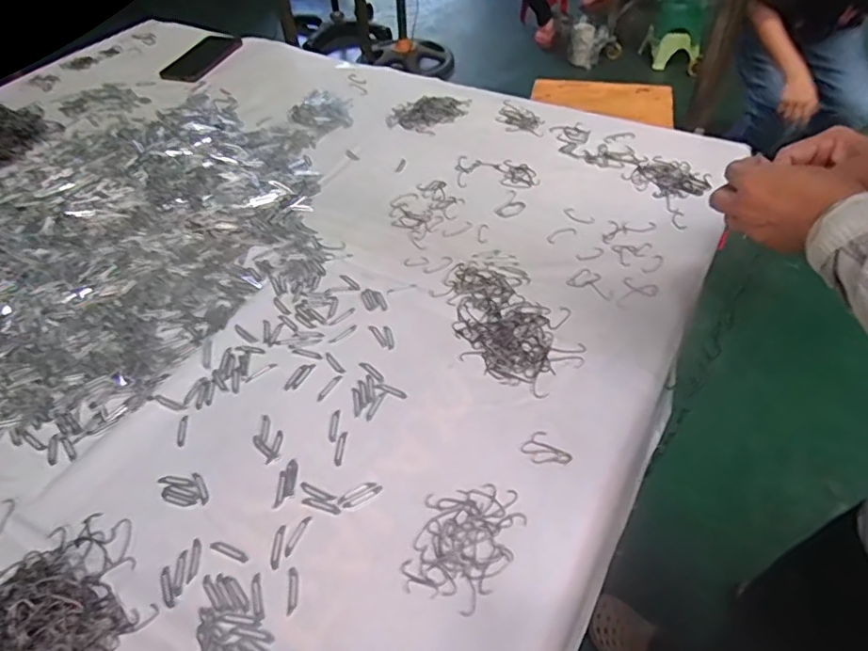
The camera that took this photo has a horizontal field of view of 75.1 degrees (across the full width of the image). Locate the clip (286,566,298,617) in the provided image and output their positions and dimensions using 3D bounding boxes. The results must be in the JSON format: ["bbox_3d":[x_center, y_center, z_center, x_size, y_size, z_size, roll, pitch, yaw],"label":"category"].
[{"bbox_3d":[-0.104,0.194,0.414,0.007,0.004,0.033,-8,47,-3],"label":"clip"}]

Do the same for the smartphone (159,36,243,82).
[{"bbox_3d":[-0.439,-0.511,1.073,0.094,0.008,0.183,10,48,14],"label":"smartphone"}]

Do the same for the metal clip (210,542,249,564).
[{"bbox_3d":[-0.158,0.175,0.438,0.034,0.004,0.008,17,50,19],"label":"metal clip"}]

